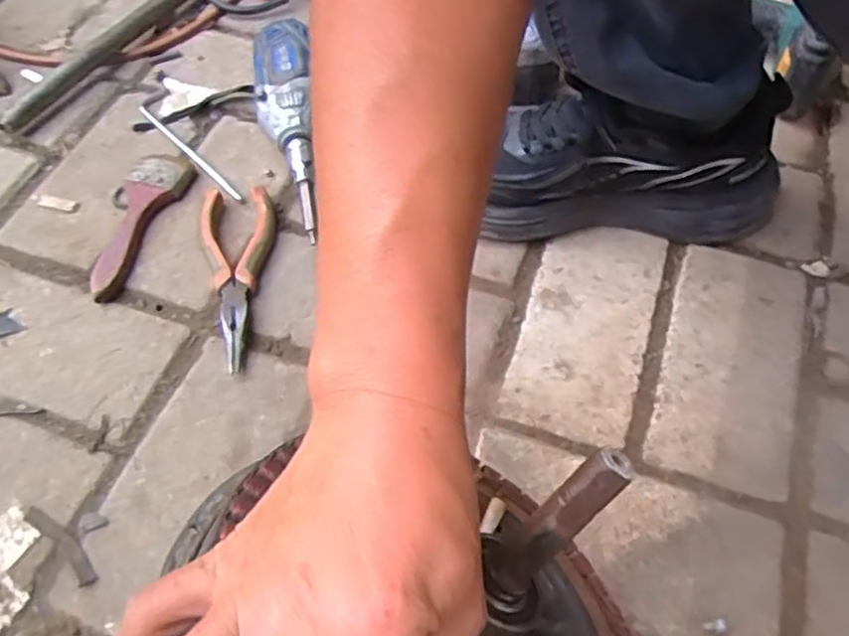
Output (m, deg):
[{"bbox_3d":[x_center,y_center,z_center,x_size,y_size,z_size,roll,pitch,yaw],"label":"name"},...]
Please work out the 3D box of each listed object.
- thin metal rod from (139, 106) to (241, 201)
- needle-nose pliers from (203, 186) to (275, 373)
[{"bbox_3d":[-0.195,-0.137,0.562,0.008,0.008,0.139,-39,65,-22],"label":"thin metal rod"},{"bbox_3d":[-0.135,-0.031,0.486,0.050,0.019,0.147,-4,58,-3],"label":"needle-nose pliers"}]

